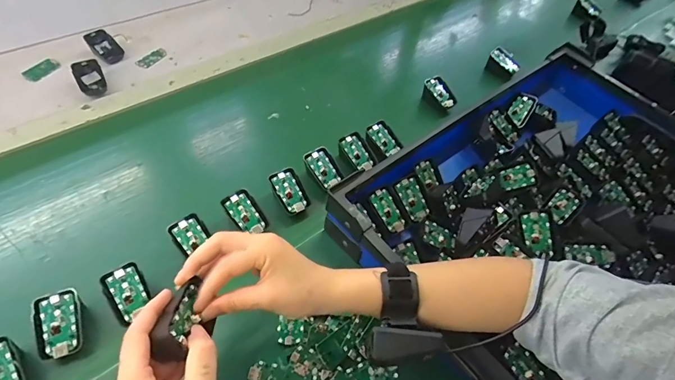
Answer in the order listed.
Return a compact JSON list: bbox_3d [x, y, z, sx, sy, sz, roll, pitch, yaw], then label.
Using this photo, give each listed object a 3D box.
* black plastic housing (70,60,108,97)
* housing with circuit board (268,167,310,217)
[{"bbox_3d":[-0.445,-0.201,0.670,0.047,0.037,0.061,-28,60,-24],"label":"black plastic housing"},{"bbox_3d":[-0.070,0.002,0.542,0.042,0.012,0.070,-26,76,-19],"label":"housing with circuit board"}]

